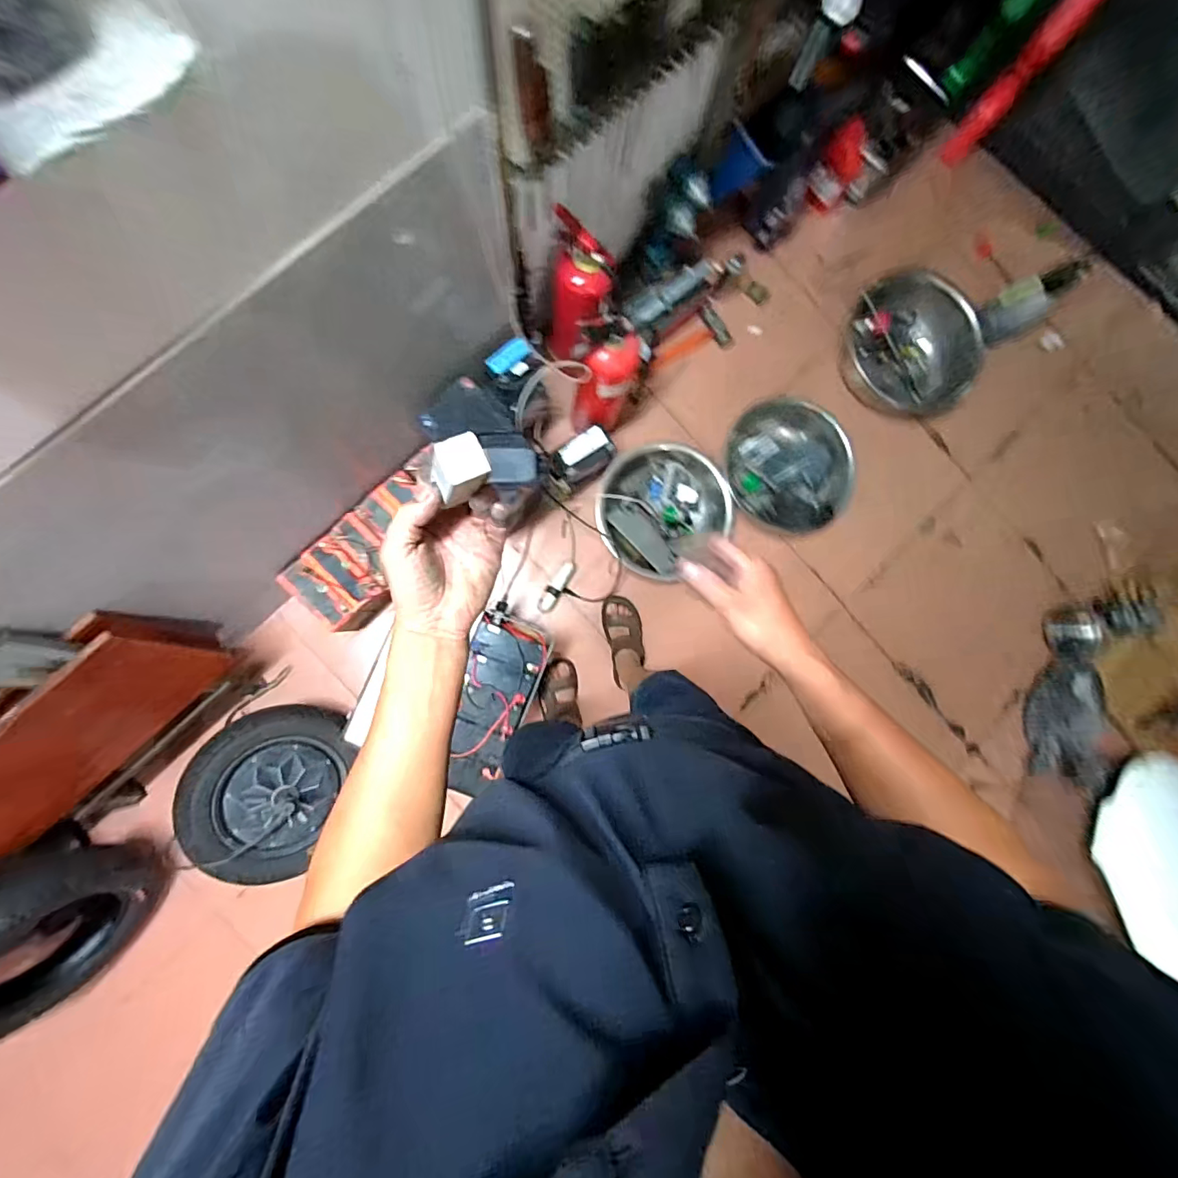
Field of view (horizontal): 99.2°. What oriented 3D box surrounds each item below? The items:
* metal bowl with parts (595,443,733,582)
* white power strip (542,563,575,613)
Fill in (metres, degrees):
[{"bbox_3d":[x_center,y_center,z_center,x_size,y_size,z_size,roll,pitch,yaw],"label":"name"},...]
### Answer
[{"bbox_3d":[0.199,-0.223,1.373,0.343,0.105,0.333,0,86,-6],"label":"metal bowl with parts"},{"bbox_3d":[-0.086,-0.004,1.386,0.033,0.021,0.151,33,84,-3],"label":"white power strip"}]

